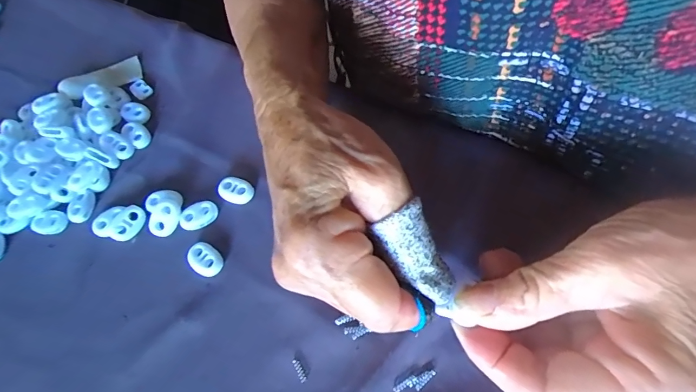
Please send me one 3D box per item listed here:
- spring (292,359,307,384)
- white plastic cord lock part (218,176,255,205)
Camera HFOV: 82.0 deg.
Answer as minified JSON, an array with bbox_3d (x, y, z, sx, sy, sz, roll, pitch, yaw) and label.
[{"bbox_3d":[-0.024,0.085,0.196,0.004,0.004,0.012,-27,64,-4],"label":"spring"},{"bbox_3d":[-0.068,-0.003,0.245,0.021,0.007,0.015,13,68,15],"label":"white plastic cord lock part"}]

